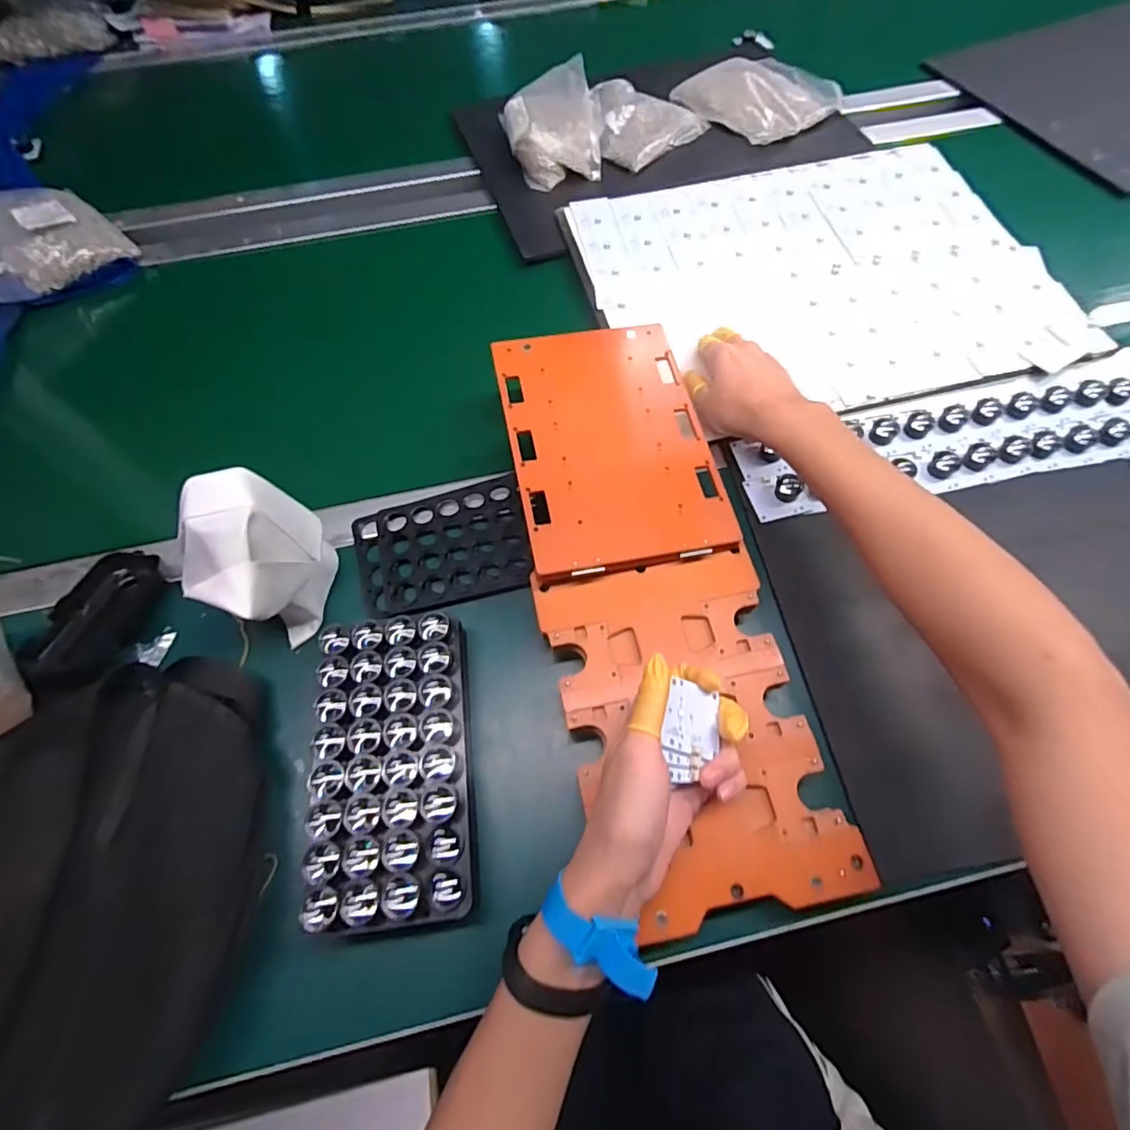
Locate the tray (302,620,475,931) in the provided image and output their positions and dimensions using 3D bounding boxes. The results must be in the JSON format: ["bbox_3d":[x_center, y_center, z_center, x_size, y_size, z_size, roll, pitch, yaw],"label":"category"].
[{"bbox_3d":[-0.113,0.133,0.379,0.099,0.052,0.187,-6,64,-1],"label":"tray"}]

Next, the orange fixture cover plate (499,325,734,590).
[{"bbox_3d":[0.034,-0.106,0.461,0.156,0.017,0.230,-11,64,-3],"label":"orange fixture cover plate"}]

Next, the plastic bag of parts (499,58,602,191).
[{"bbox_3d":[-0.014,-0.560,0.708,0.123,0.049,0.169,-8,64,-2],"label":"plastic bag of parts"}]

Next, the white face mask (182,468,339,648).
[{"bbox_3d":[-0.223,-0.003,0.412,0.059,0.119,0.093,9,65,7],"label":"white face mask"}]

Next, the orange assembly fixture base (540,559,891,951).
[{"bbox_3d":[0.084,0.113,0.393,0.158,0.032,0.231,-11,64,-3],"label":"orange assembly fixture base"}]

